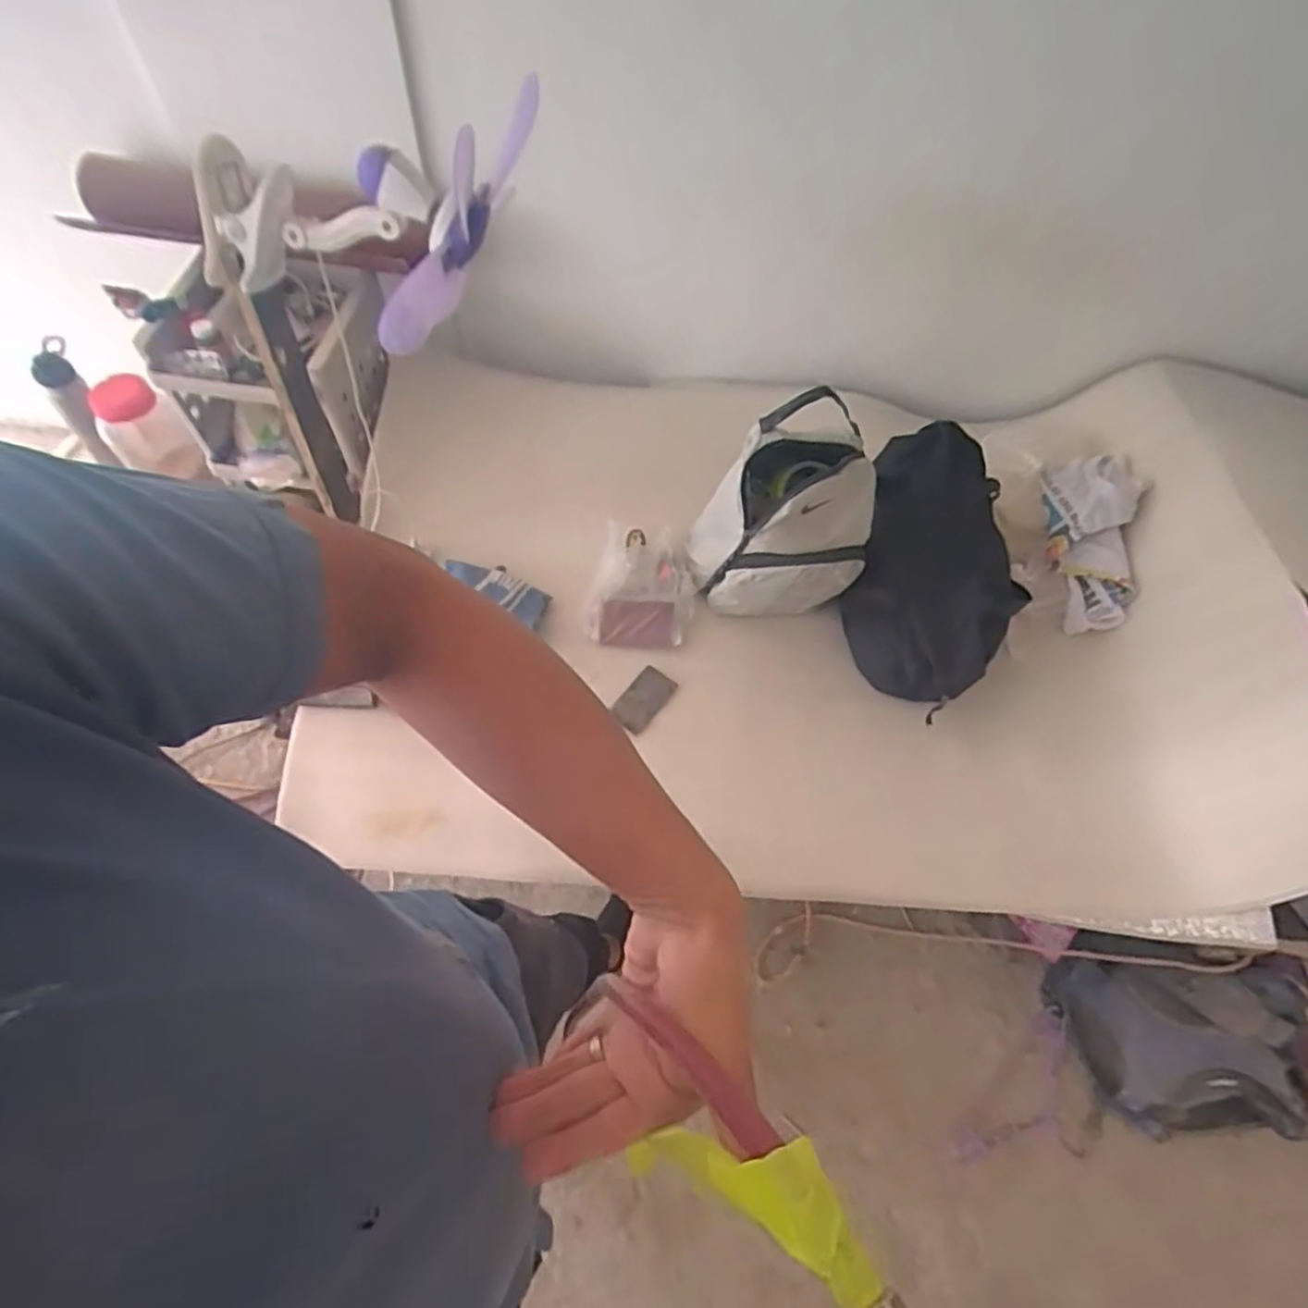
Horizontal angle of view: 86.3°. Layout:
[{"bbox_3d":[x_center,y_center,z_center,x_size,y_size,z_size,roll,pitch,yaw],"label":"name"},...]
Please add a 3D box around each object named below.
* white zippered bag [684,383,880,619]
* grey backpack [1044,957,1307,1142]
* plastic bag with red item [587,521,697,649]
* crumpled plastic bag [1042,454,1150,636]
[{"bbox_3d":[0.190,-0.206,1.070,0.220,0.366,0.186,-8,62,-8],"label":"white zippered bag"},{"bbox_3d":[0.906,0.675,1.203,0.313,0.222,0.261,6,61,-1],"label":"grey backpack"},{"bbox_3d":[-0.015,-0.118,1.186,0.171,0.063,0.230,9,61,1],"label":"plastic bag with red item"},{"bbox_3d":[0.743,-0.197,1.175,0.143,0.074,0.321,3,84,-2],"label":"crumpled plastic bag"}]

